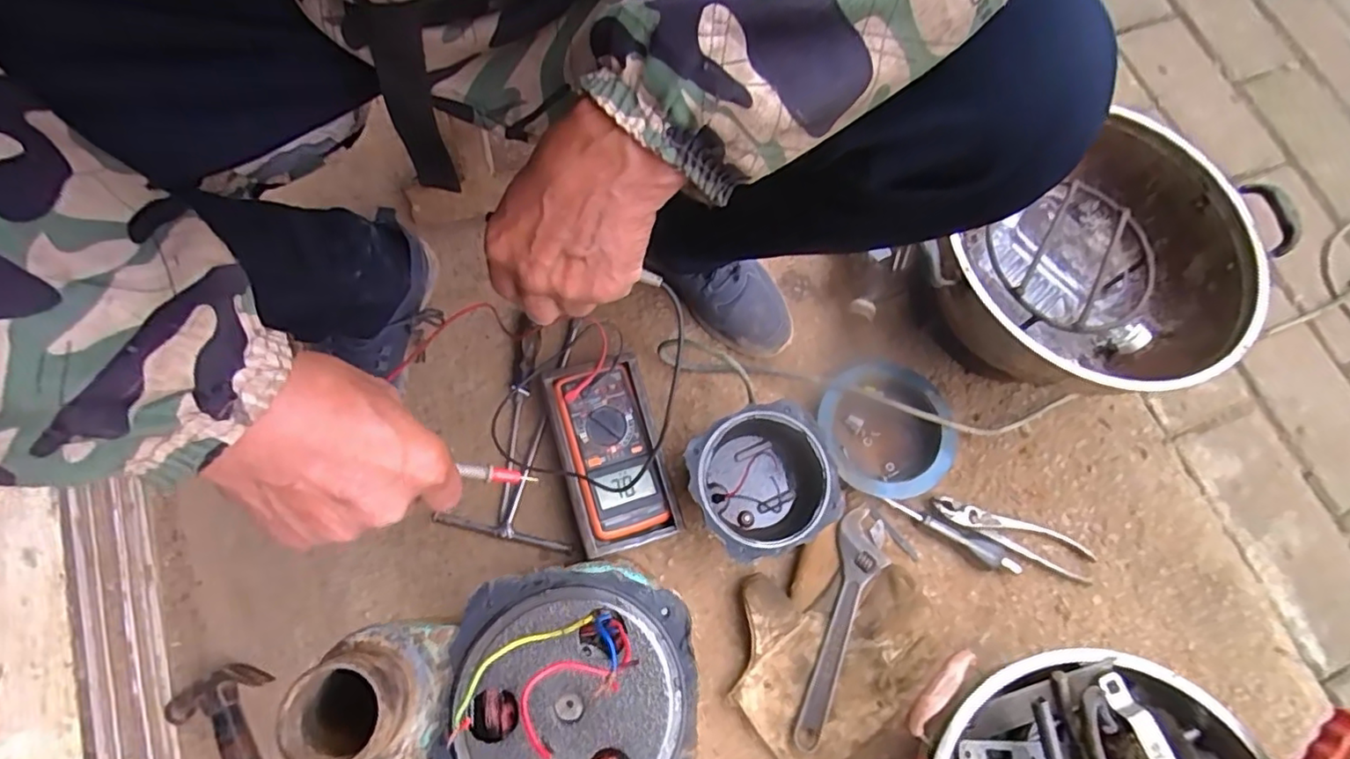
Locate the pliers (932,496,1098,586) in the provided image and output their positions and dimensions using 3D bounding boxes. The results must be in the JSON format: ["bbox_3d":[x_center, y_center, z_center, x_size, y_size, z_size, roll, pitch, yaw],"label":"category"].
[{"bbox_3d":[0.387,0.175,0.681,0.192,0.019,0.042,25,73,4],"label":"pliers"}]

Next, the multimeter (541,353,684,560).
[{"bbox_3d":[-0.069,0.080,0.650,0.104,0.046,0.200,-15,76,-8],"label":"multimeter"}]

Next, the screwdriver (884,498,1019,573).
[{"bbox_3d":[0.314,0.175,0.677,0.158,0.016,0.023,26,73,4],"label":"screwdriver"}]

